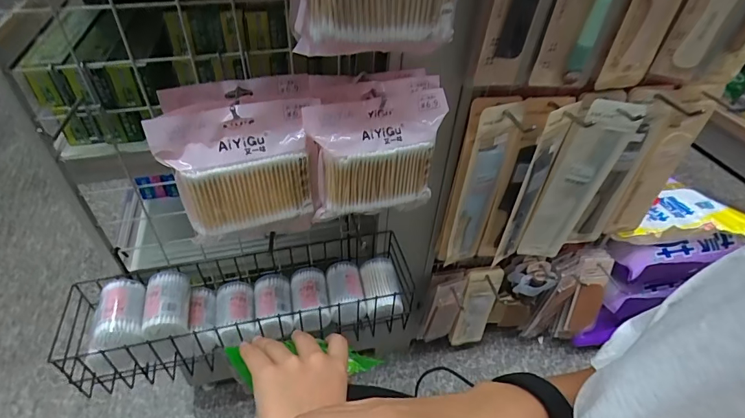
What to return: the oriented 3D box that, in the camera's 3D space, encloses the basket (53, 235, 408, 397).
[{"bbox_3d":[-0.172,0.131,0.589,0.443,0.102,0.141,-11,45,-15],"label":"basket"}]

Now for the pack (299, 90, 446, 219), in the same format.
[{"bbox_3d":[0.006,-0.053,0.424,0.135,0.118,0.039,-14,45,-17],"label":"pack"}]

